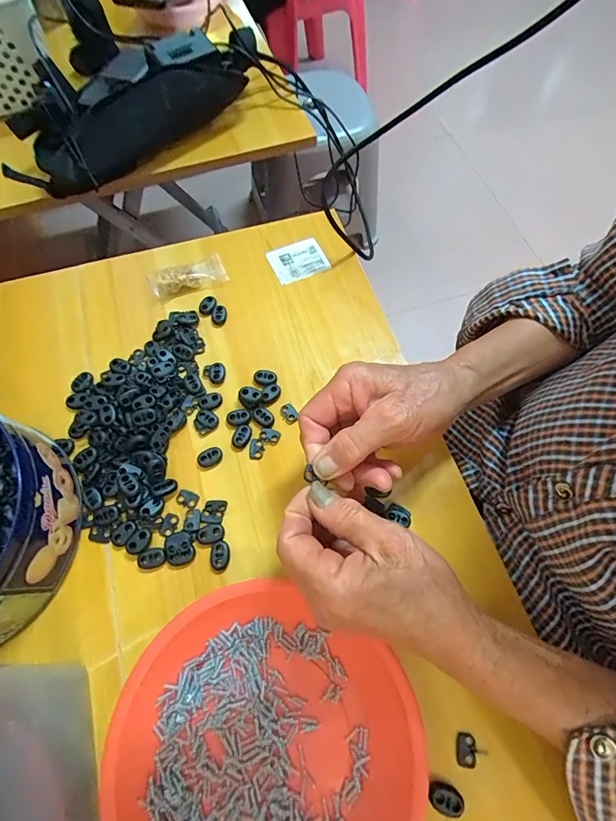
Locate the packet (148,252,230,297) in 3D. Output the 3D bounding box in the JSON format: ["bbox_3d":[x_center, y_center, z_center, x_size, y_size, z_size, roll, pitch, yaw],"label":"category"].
[{"bbox_3d":[-0.128,-0.144,0.426,0.079,0.017,0.032,-20,68,-10],"label":"packet"}]

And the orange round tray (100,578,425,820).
[{"bbox_3d":[-0.031,0.222,0.258,0.187,0.023,0.182,1,66,-1],"label":"orange round tray"}]

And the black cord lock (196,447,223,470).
[{"bbox_3d":[-0.085,0.041,0.349,0.023,0.004,0.015,-39,72,-17],"label":"black cord lock"}]

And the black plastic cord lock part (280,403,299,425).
[{"bbox_3d":[-0.017,0.002,0.367,0.014,0.004,0.019,-26,69,-13],"label":"black plastic cord lock part"}]

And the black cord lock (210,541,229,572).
[{"bbox_3d":[-0.070,0.115,0.316,0.013,0.004,0.022,-1,66,-2],"label":"black cord lock"}]

